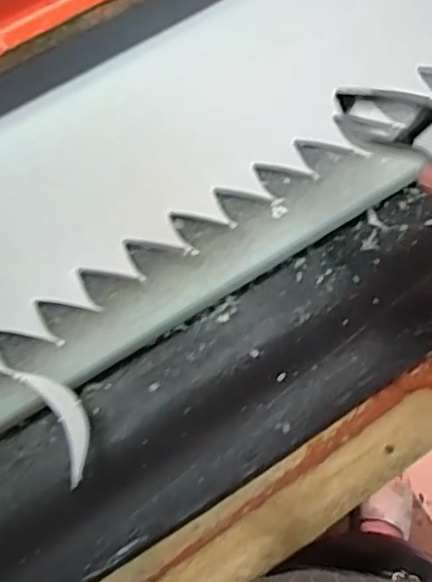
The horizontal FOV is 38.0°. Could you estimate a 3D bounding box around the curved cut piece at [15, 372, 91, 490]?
[{"bbox_3d":[-0.116,0.100,0.482,0.031,0.012,0.094,-29,75,-9],"label":"curved cut piece"}]

